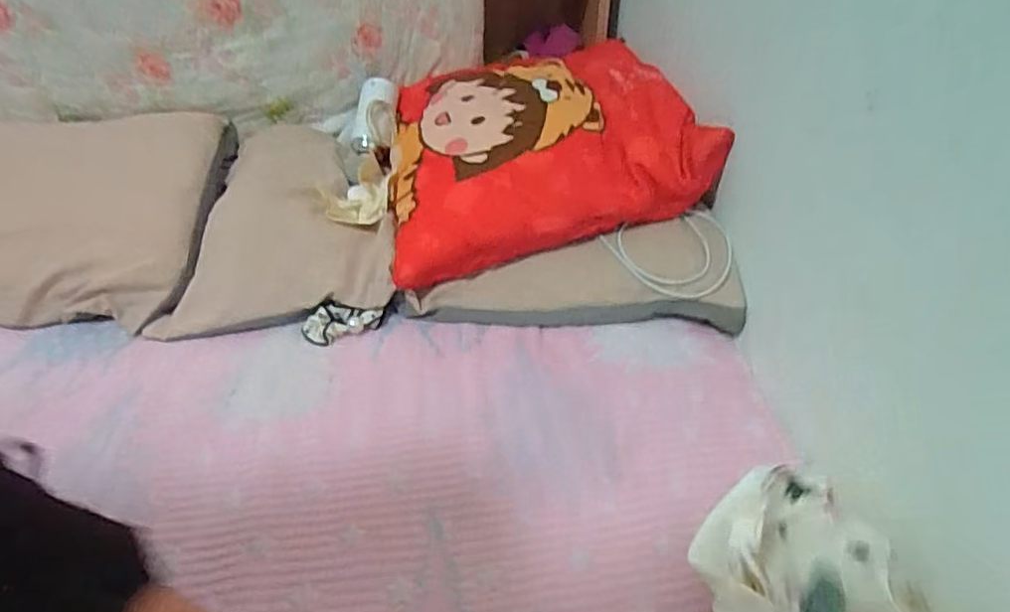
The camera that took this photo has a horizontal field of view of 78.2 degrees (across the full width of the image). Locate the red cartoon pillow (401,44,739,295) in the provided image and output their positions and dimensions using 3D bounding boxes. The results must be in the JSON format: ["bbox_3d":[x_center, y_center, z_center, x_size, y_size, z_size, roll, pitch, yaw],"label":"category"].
[{"bbox_3d":[0.034,-0.200,0.765,0.343,0.118,0.338,-5,38,-8],"label":"red cartoon pillow"}]

